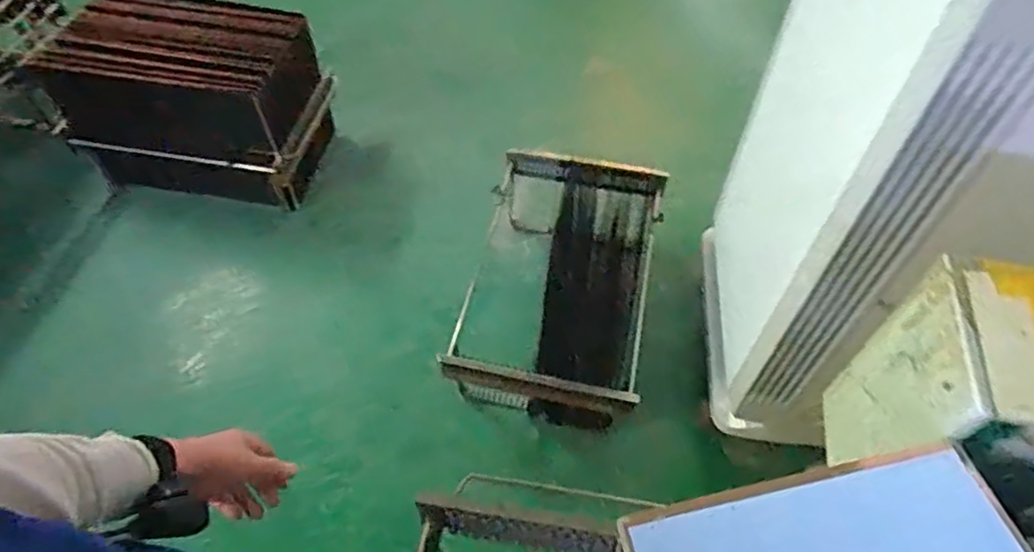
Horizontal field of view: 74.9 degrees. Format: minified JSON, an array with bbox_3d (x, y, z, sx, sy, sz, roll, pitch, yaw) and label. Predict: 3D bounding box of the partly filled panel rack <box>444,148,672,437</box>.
[{"bbox_3d":[0.100,0.029,1.725,0.455,0.269,0.691,11,55,7],"label":"partly filled panel rack"}]

